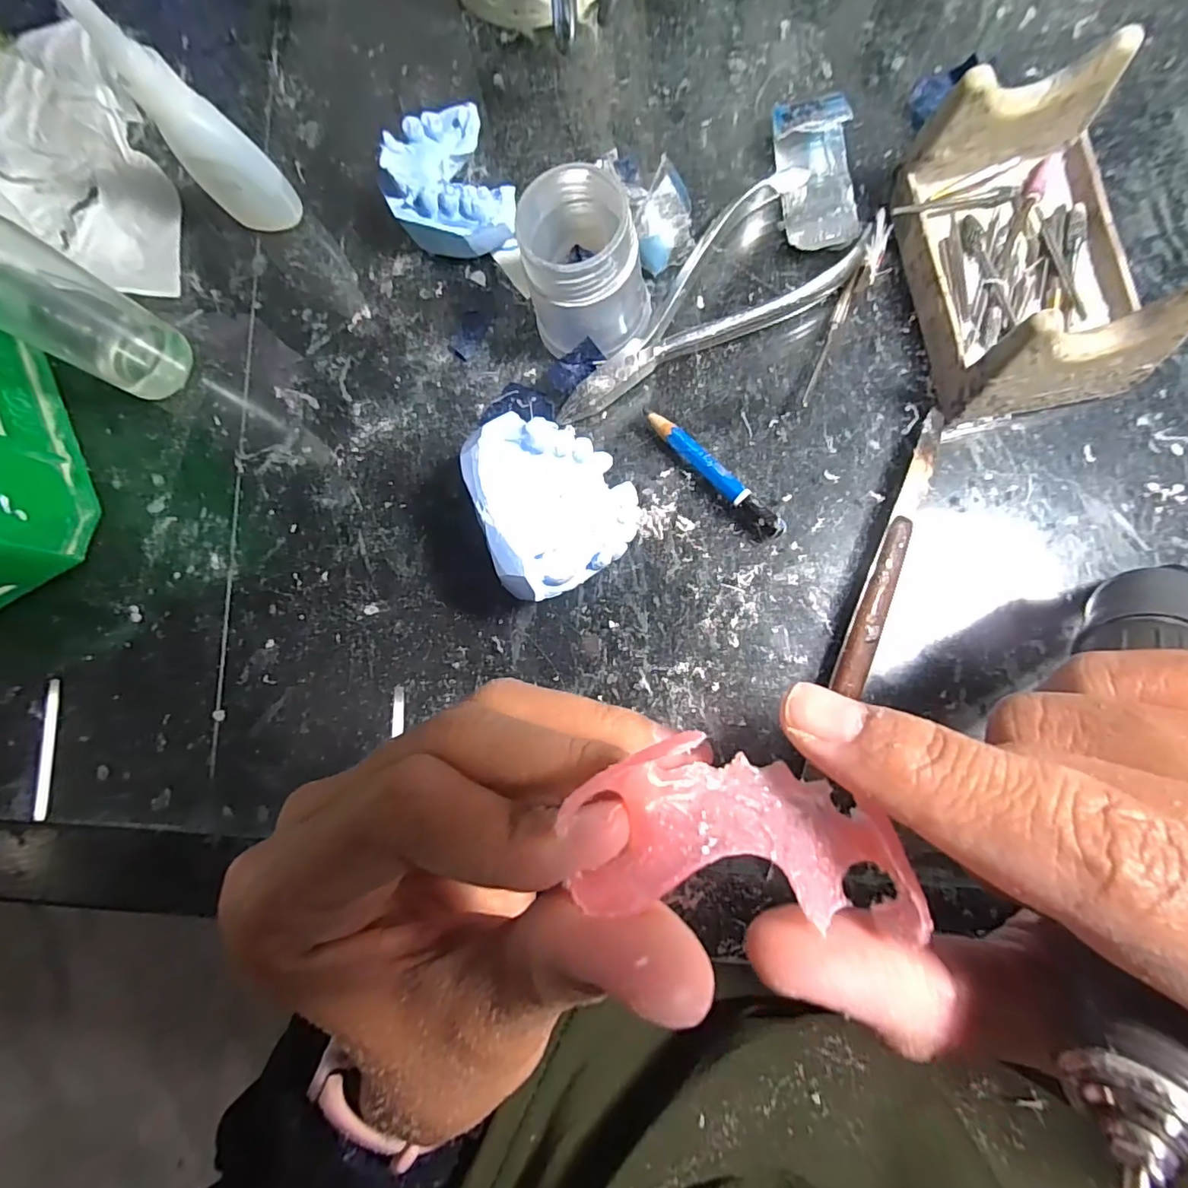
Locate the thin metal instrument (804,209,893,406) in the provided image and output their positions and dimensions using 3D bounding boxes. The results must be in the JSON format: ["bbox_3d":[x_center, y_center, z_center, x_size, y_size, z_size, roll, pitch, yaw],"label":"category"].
[{"bbox_3d":[0.094,-0.105,0.202,0.009,0.006,0.078,24,88,9],"label":"thin metal instrument"}]

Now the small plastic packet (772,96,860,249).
[{"bbox_3d":[0.084,-0.157,0.205,0.028,0.014,0.055,-3,84,7],"label":"small plastic packet"}]

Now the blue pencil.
[{"bbox_3d":[0.043,-0.045,0.200,0.066,0.008,0.008,44,91,9],"label":"blue pencil"}]

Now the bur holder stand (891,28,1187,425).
[{"bbox_3d":[0.144,-0.112,0.176,0.060,0.044,0.093,-10,83,7],"label":"bur holder stand"}]

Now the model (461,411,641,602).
[{"bbox_3d":[-0.012,-0.031,0.191,0.049,0.041,0.060,-22,82,5],"label":"model"}]

